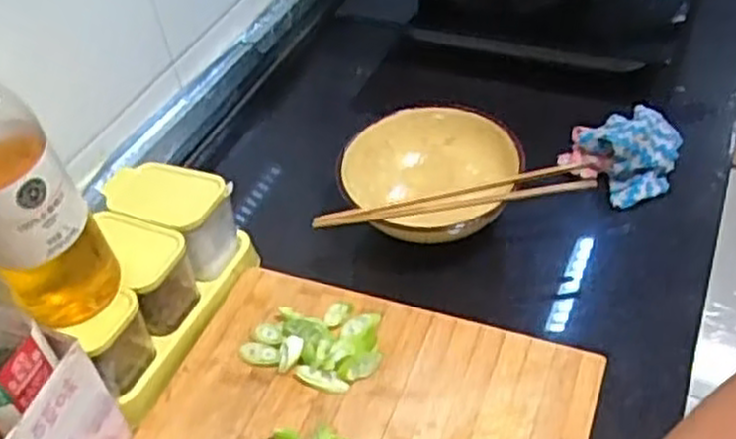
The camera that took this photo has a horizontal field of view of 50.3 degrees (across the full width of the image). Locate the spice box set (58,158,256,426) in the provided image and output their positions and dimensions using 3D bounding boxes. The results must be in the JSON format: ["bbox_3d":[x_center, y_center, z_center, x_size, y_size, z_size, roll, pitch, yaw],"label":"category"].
[{"bbox_3d":[-0.206,0.053,0.713,0.127,0.092,0.210,12,47,19],"label":"spice box set"}]

